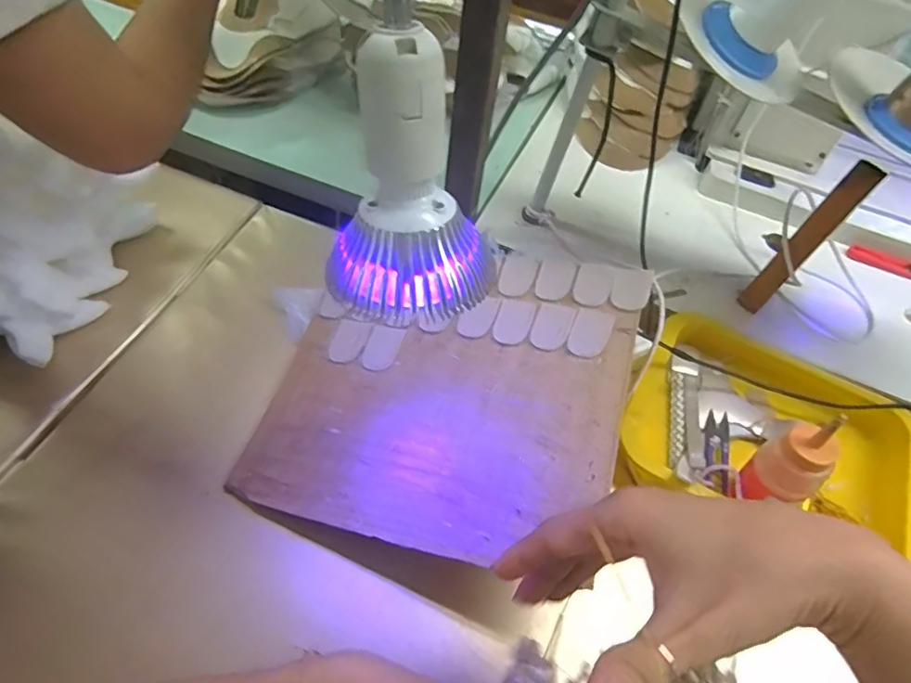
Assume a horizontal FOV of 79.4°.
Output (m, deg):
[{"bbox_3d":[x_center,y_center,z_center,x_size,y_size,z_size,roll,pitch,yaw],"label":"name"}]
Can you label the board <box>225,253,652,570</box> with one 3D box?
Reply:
[{"bbox_3d":[-0.009,0.034,0.475,0.298,0.012,0.272,9,61,18],"label":"board"}]

